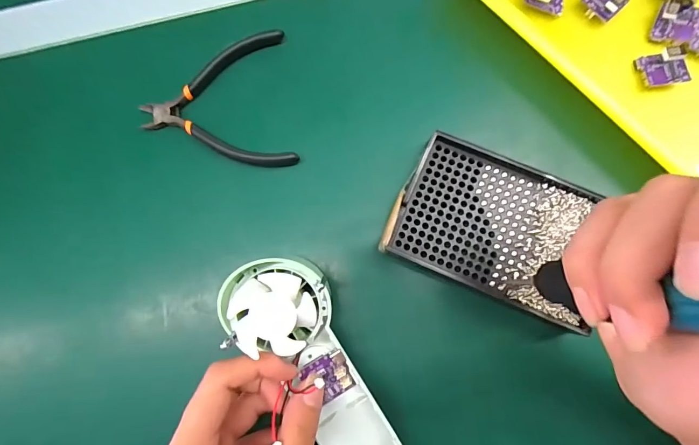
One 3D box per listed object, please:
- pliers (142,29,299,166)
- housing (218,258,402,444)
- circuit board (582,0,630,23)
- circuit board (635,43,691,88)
[{"bbox_3d":[-0.098,-0.088,0.276,0.106,0.014,0.098,-10,82,0],"label":"pliers"},{"bbox_3d":[-0.015,0.100,0.227,0.056,0.028,0.175,-29,98,-3],"label":"housing"},{"bbox_3d":[0.188,-0.164,0.268,0.030,0.011,0.025,-43,83,-4],"label":"circuit board"},{"bbox_3d":[0.223,-0.109,0.261,0.028,0.017,0.023,-5,82,1],"label":"circuit board"}]

